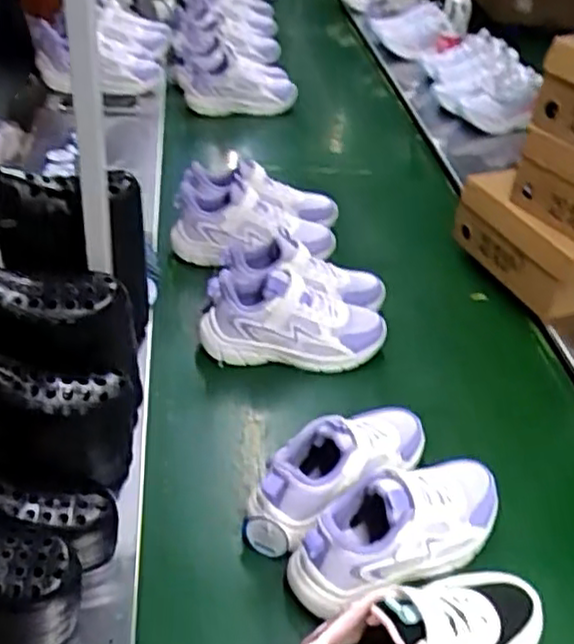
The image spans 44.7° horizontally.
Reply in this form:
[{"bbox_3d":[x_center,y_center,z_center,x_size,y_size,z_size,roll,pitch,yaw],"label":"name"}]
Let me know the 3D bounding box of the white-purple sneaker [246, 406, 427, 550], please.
[{"bbox_3d":[0.069,0.146,0.745,0.100,0.107,0.230,34,46,30],"label":"white-purple sneaker"}]

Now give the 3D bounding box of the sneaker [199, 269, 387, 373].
[{"bbox_3d":[0.010,0.002,0.920,0.243,0.111,0.093,3,39,-5],"label":"sneaker"}]

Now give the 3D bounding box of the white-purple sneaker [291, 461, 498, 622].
[{"bbox_3d":[0.115,0.196,0.681,0.241,0.112,0.109,-17,45,-27],"label":"white-purple sneaker"}]

